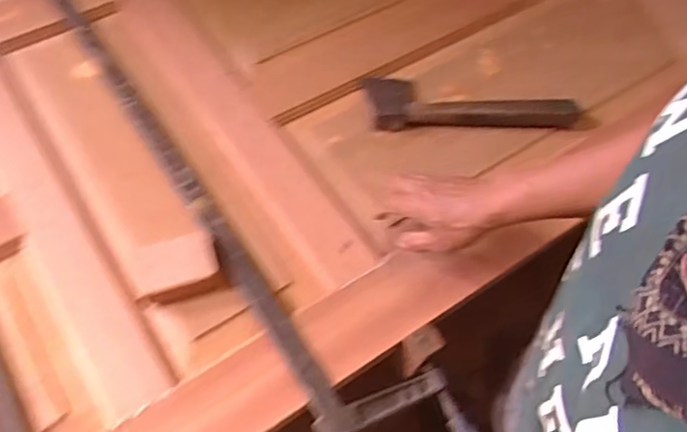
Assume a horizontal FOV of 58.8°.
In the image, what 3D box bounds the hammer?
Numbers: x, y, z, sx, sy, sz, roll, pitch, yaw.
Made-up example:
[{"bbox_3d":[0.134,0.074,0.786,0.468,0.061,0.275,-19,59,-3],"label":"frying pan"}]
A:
[{"bbox_3d":[0.194,-0.179,0.917,0.315,0.034,0.099,-2,60,-4],"label":"hammer"}]

